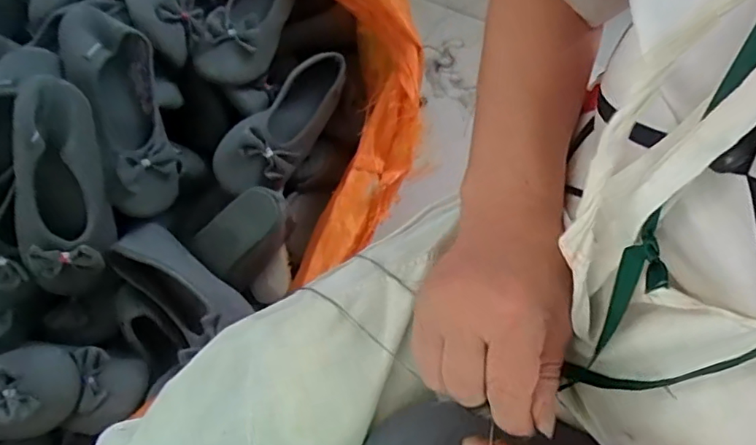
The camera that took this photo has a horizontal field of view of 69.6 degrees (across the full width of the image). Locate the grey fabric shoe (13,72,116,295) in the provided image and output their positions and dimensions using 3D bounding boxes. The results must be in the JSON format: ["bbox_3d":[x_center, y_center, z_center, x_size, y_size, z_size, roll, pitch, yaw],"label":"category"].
[{"bbox_3d":[-0.349,-0.033,0.605,0.078,0.061,0.249,5,105,5],"label":"grey fabric shoe"}]

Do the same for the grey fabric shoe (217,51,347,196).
[{"bbox_3d":[-0.121,-0.132,0.714,0.082,0.076,0.229,32,71,15],"label":"grey fabric shoe"}]

